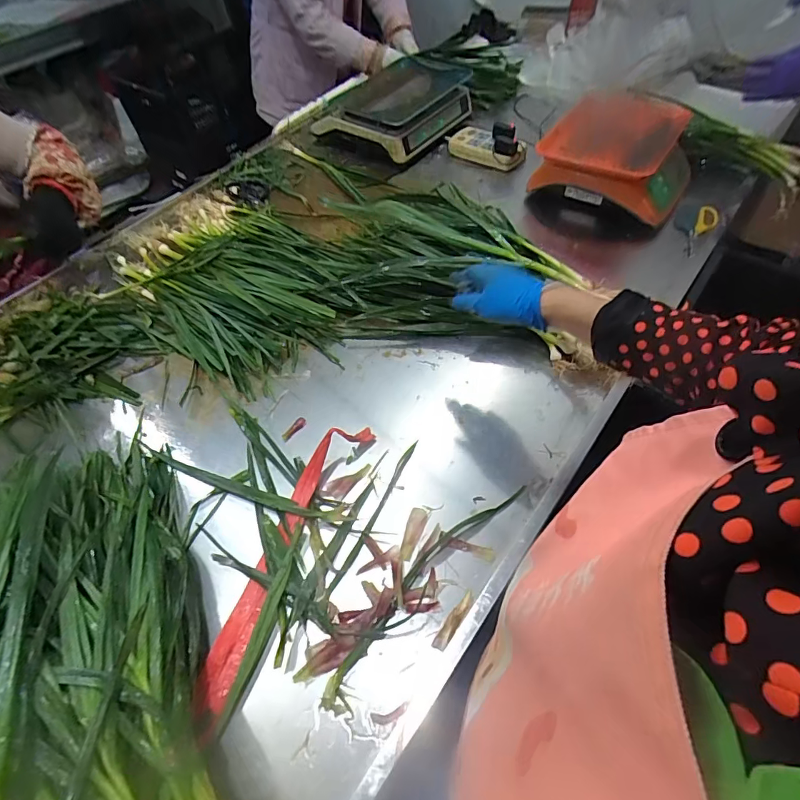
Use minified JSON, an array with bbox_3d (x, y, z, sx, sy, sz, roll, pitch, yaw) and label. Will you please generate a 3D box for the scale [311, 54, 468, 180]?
[{"bbox_3d":[-0.017,-0.743,1.121,0.276,0.123,0.329,30,63,24],"label":"scale"}]

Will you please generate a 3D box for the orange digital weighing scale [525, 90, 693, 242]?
[{"bbox_3d":[0.489,-0.535,1.002,0.286,0.159,0.379,24,60,20],"label":"orange digital weighing scale"}]

